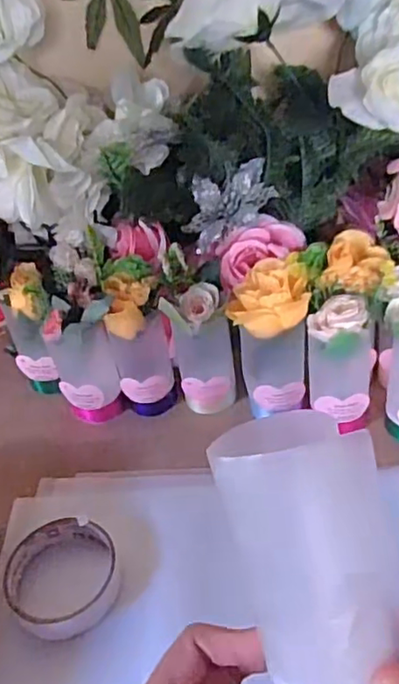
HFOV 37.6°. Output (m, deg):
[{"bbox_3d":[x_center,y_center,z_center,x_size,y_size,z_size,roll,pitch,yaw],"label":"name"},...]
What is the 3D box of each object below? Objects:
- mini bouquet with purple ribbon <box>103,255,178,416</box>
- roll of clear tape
[{"bbox_3d":[-0.061,0.001,0.543,0.070,0.144,0.056,-6,39,0],"label":"mini bouquet with purple ribbon"},{"bbox_3d":[-0.102,0.167,0.431,0.077,0.024,0.090,-24,42,-20],"label":"roll of clear tape"}]

